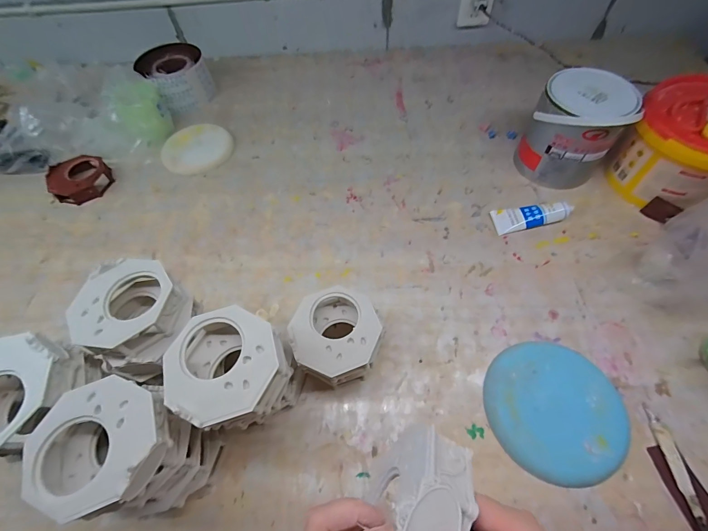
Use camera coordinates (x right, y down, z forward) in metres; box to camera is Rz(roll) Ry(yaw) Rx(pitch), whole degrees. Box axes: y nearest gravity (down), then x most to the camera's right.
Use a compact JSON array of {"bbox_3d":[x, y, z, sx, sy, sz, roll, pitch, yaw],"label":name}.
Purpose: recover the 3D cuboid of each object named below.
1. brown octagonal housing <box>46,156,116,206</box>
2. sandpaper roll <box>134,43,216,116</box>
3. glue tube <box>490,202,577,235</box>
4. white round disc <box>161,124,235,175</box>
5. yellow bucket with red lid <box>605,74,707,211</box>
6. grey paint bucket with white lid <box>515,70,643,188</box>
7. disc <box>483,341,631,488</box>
[{"bbox_3d":[-0.600,-0.190,0.741,0.119,0.036,0.112,-38,64,-19],"label":"brown octagonal housing"},{"bbox_3d":[-0.451,-0.483,0.874,0.145,0.107,0.137,-1,58,2],"label":"sandpaper roll"},{"bbox_3d":[0.340,-0.097,0.644,0.146,0.032,0.051,-9,58,-3],"label":"glue tube"},{"bbox_3d":[-0.366,-0.275,0.791,0.157,0.022,0.157,-1,58,2],"label":"white round disc"},{"bbox_3d":[0.598,-0.207,0.619,0.184,0.180,0.184,-1,58,2],"label":"yellow bucket with red lid"},{"bbox_3d":[0.422,-0.258,0.658,0.156,0.168,0.135,33,65,21],"label":"grey paint bucket with white lid"},{"bbox_3d":[0.282,0.198,0.473,0.180,0.021,0.177,-1,58,2],"label":"disc"}]

